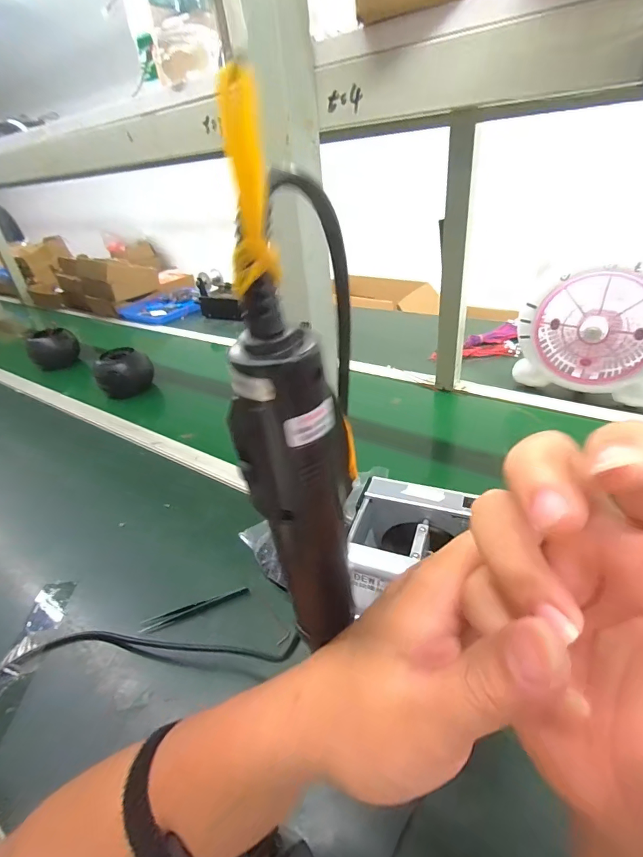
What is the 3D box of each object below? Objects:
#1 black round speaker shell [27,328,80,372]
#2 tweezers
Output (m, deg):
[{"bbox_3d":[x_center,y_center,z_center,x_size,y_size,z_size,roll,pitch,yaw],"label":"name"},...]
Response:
[{"bbox_3d":[-0.807,-0.231,1.271,0.134,0.122,0.111,-24,37,-24],"label":"black round speaker shell"},{"bbox_3d":[-0.146,0.209,0.485,0.122,0.008,0.017,-15,34,-12],"label":"tweezers"}]

